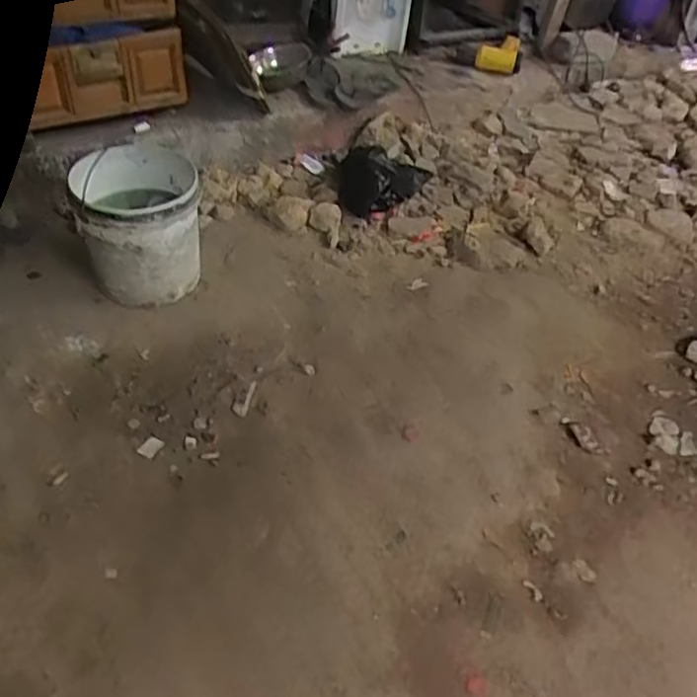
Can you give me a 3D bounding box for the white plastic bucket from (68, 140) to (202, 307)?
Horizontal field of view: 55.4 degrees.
[{"bbox_3d":[-0.444,-0.276,1.437,0.254,0.302,0.256,2,44,-2],"label":"white plastic bucket"}]

